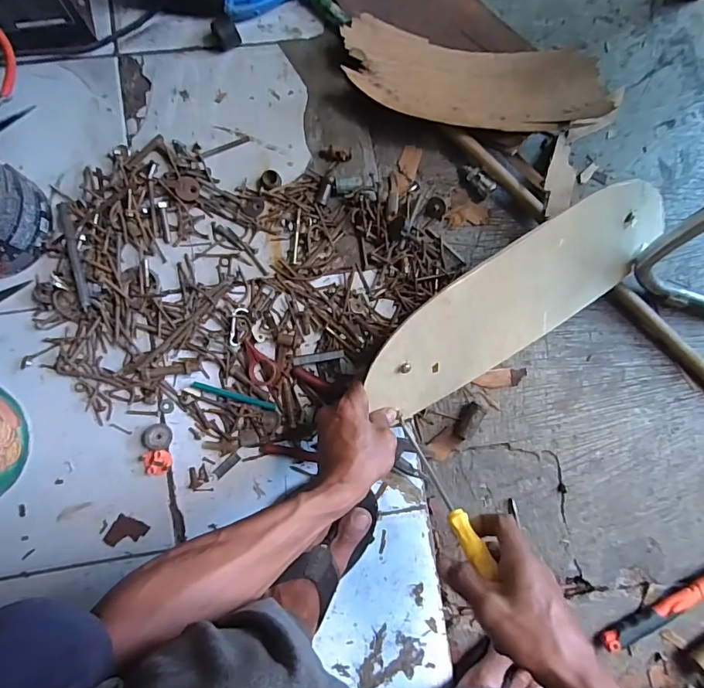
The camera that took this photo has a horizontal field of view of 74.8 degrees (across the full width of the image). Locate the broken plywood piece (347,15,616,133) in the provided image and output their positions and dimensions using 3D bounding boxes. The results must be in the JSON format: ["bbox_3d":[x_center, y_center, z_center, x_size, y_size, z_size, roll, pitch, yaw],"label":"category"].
[{"bbox_3d":[0.155,-0.333,0.576,0.332,0.047,0.139,4,86,-4],"label":"broken plywood piece"}]

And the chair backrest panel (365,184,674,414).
[{"bbox_3d":[0.187,-0.048,0.501,0.380,0.162,0.010,-34,46,-5],"label":"chair backrest panel"}]

